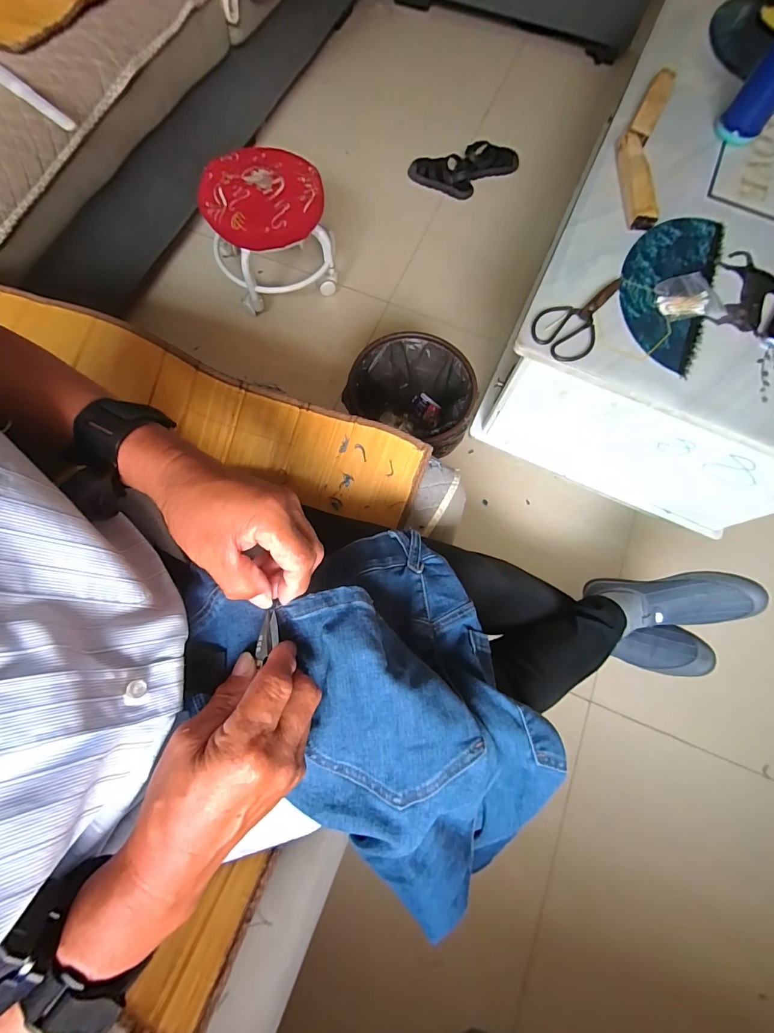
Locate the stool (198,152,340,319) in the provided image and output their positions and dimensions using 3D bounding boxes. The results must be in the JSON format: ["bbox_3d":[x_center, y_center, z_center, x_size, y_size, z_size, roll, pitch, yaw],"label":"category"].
[{"bbox_3d":[-0.297,-0.716,0.985,0.299,0.218,0.259,-13,76,-6],"label":"stool"}]

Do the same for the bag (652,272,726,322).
[{"bbox_3d":[0.509,-0.371,0.656,0.115,0.010,0.085,-5,74,-4],"label":"bag"}]

